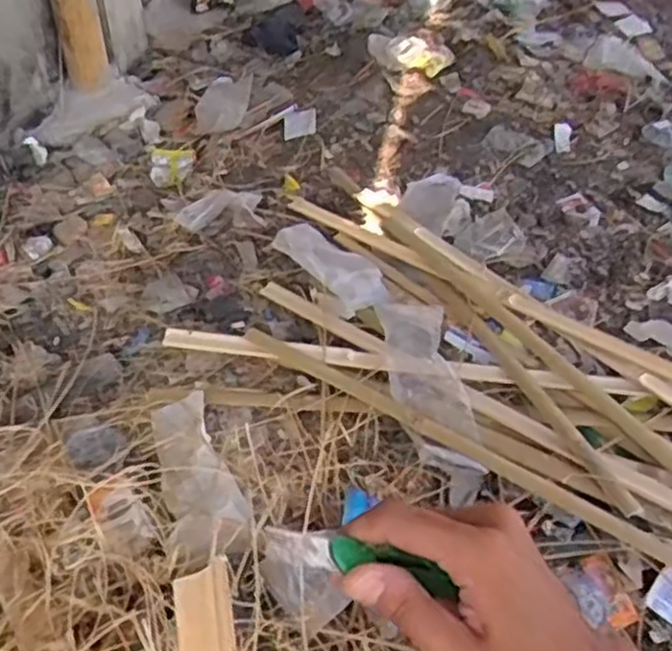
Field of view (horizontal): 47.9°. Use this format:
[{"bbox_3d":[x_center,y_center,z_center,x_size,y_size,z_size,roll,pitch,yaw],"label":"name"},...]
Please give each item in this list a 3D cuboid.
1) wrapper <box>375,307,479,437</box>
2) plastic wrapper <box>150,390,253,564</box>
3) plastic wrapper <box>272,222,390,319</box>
[{"bbox_3d":[0.134,0.064,1.146,0.107,0.042,0.245,-7,49,-4],"label":"wrapper"},{"bbox_3d":[-0.186,0.197,1.028,0.104,0.068,0.275,-12,46,-13],"label":"plastic wrapper"},{"bbox_3d":[-0.001,-0.105,1.317,0.100,0.044,0.237,-31,53,-28],"label":"plastic wrapper"}]

